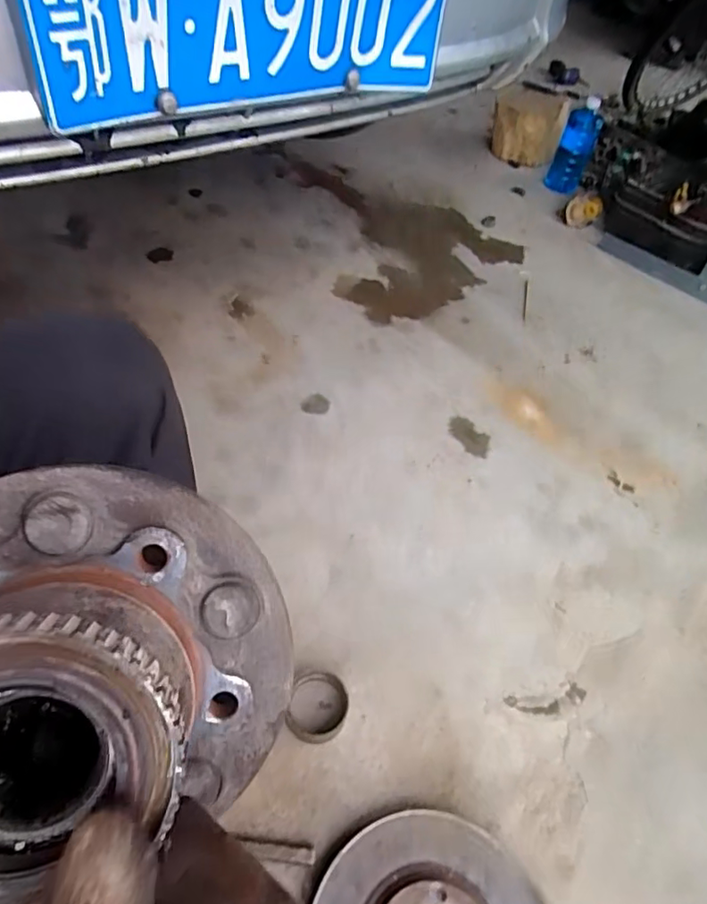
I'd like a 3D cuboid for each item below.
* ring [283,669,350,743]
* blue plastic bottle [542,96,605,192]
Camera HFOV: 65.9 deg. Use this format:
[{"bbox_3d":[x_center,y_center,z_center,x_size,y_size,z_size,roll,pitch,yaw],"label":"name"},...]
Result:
[{"bbox_3d":[-0.043,0.314,0.669,0.072,0.035,0.081,10,51,3],"label":"ring"},{"bbox_3d":[0.664,-0.909,1.642,0.108,0.225,0.098,20,51,9],"label":"blue plastic bottle"}]

